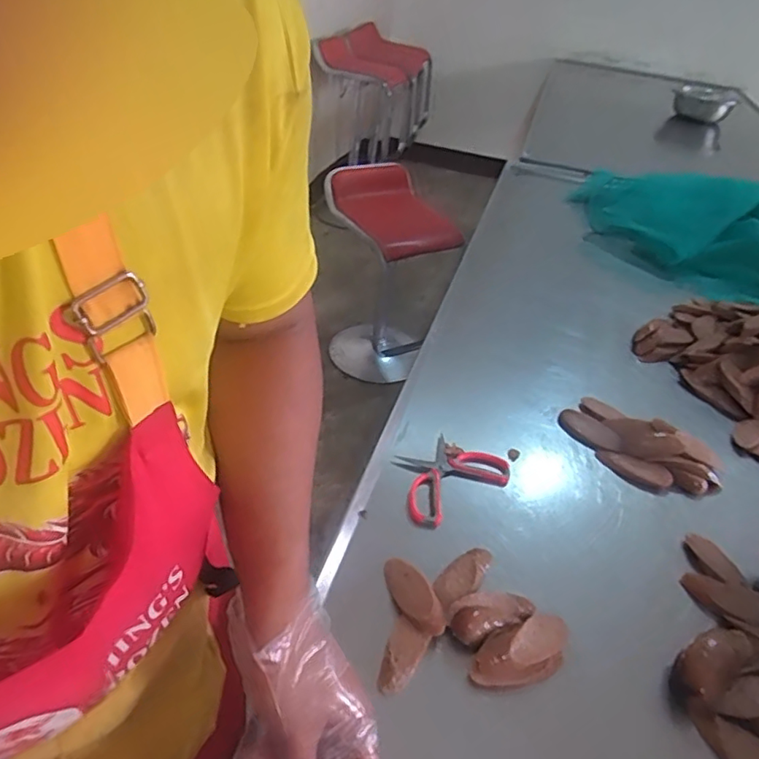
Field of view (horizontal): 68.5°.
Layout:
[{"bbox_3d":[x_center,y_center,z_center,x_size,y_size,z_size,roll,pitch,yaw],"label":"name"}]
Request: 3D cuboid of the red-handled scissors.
[{"bbox_3d":[0.086,0.120,0.721,0.159,0.016,0.109,-20,47,-30],"label":"red-handled scissors"}]

